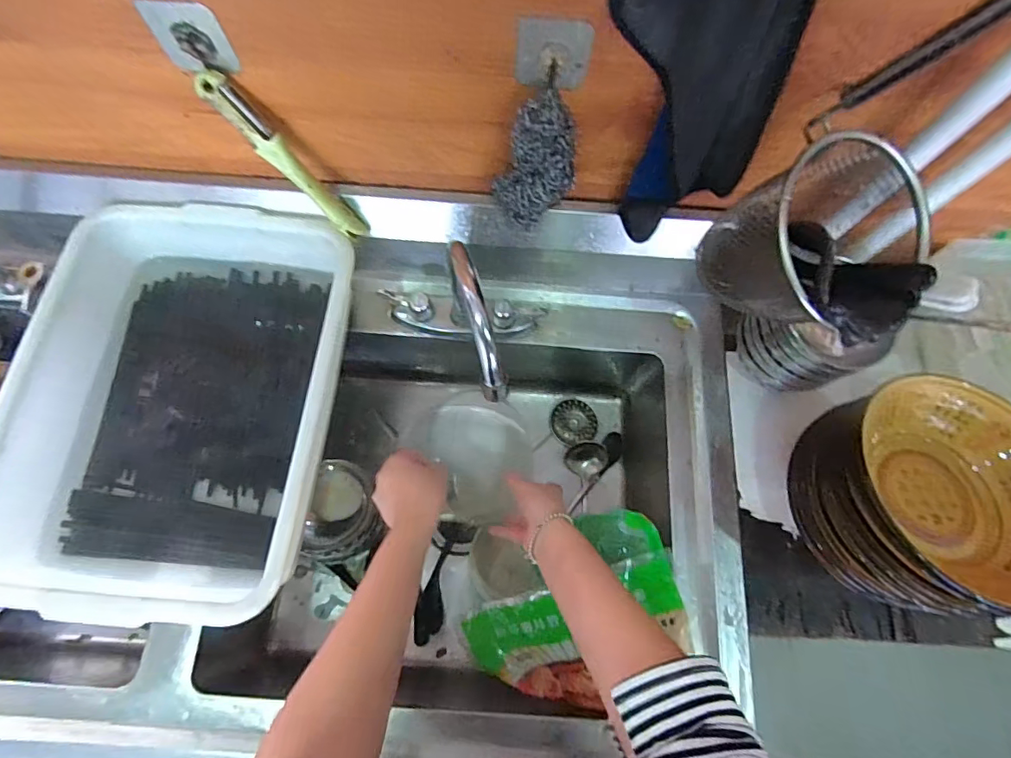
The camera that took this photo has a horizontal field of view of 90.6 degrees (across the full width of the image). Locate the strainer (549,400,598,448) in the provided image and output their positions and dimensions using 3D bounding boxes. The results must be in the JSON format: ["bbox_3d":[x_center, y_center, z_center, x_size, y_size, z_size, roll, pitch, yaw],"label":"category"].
[{"bbox_3d":[0.102,0.064,0.770,0.073,0.016,0.073,0,91,23],"label":"strainer"}]

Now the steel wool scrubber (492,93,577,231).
[{"bbox_3d":[0.029,-0.197,0.473,0.070,0.141,0.046,11,72,2],"label":"steel wool scrubber"}]

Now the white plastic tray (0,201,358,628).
[{"bbox_3d":[-0.339,0.021,0.537,0.329,0.109,0.408,6,72,0],"label":"white plastic tray"}]

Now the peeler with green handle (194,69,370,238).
[{"bbox_3d":[-0.205,-0.204,0.484,0.013,0.193,0.028,11,68,37],"label":"peeler with green handle"}]

